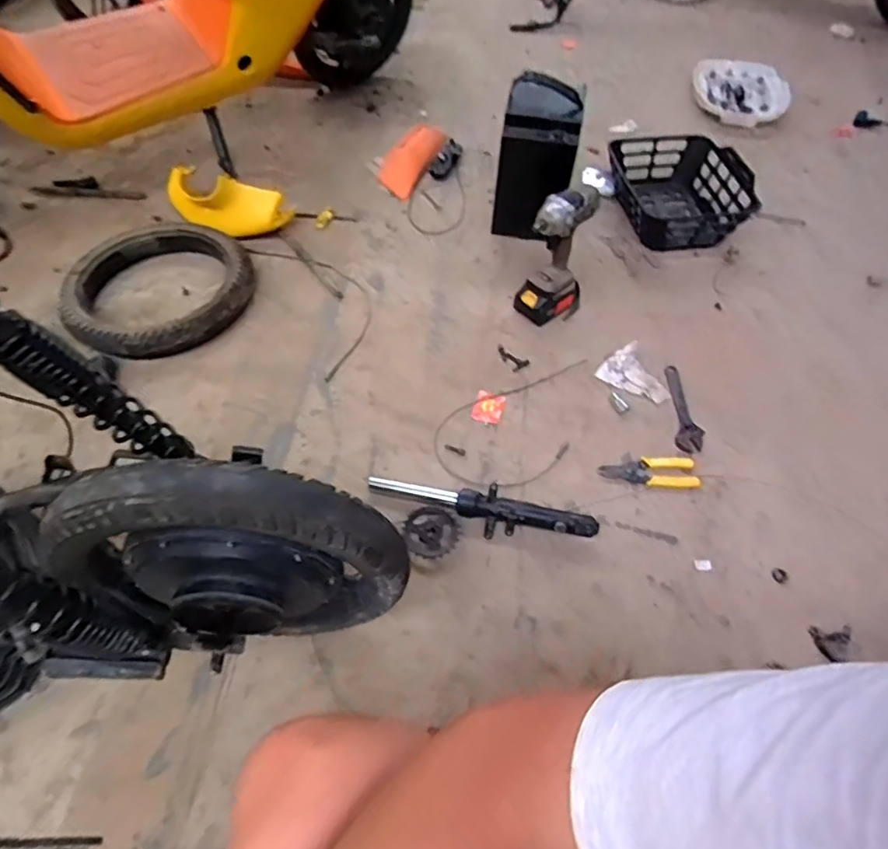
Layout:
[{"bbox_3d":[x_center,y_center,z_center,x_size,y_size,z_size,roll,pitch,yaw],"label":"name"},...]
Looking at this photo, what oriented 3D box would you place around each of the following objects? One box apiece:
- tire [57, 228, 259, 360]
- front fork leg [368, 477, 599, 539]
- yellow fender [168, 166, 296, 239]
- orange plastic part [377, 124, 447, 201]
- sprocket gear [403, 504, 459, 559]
[{"bbox_3d":[-0.588,-0.280,1.174,0.360,0.067,0.338,1,55,-2],"label":"tire"},{"bbox_3d":[0.057,0.131,0.901,0.360,0.056,0.066,9,55,4],"label":"front fork leg"},{"bbox_3d":[-0.496,-0.498,1.301,0.273,0.121,0.103,1,55,-2],"label":"yellow fender"},{"bbox_3d":[-0.093,-0.707,1.520,0.128,0.063,0.255,23,57,13],"label":"orange plastic part"},{"bbox_3d":[-0.021,0.167,0.888,0.083,0.008,0.082,1,55,-2],"label":"sprocket gear"}]

